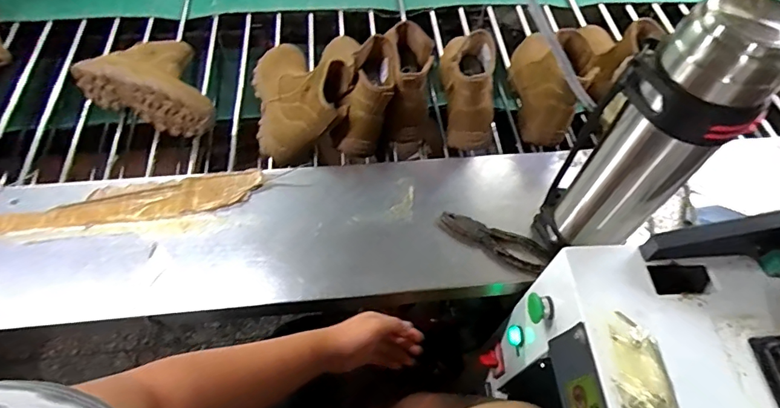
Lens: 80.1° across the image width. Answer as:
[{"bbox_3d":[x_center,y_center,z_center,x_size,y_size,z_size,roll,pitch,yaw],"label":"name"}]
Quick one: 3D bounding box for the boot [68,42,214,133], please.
[{"bbox_3d":[-0.400,-0.233,0.816,0.246,0.099,0.169,17,61,9],"label":"boot"}]

